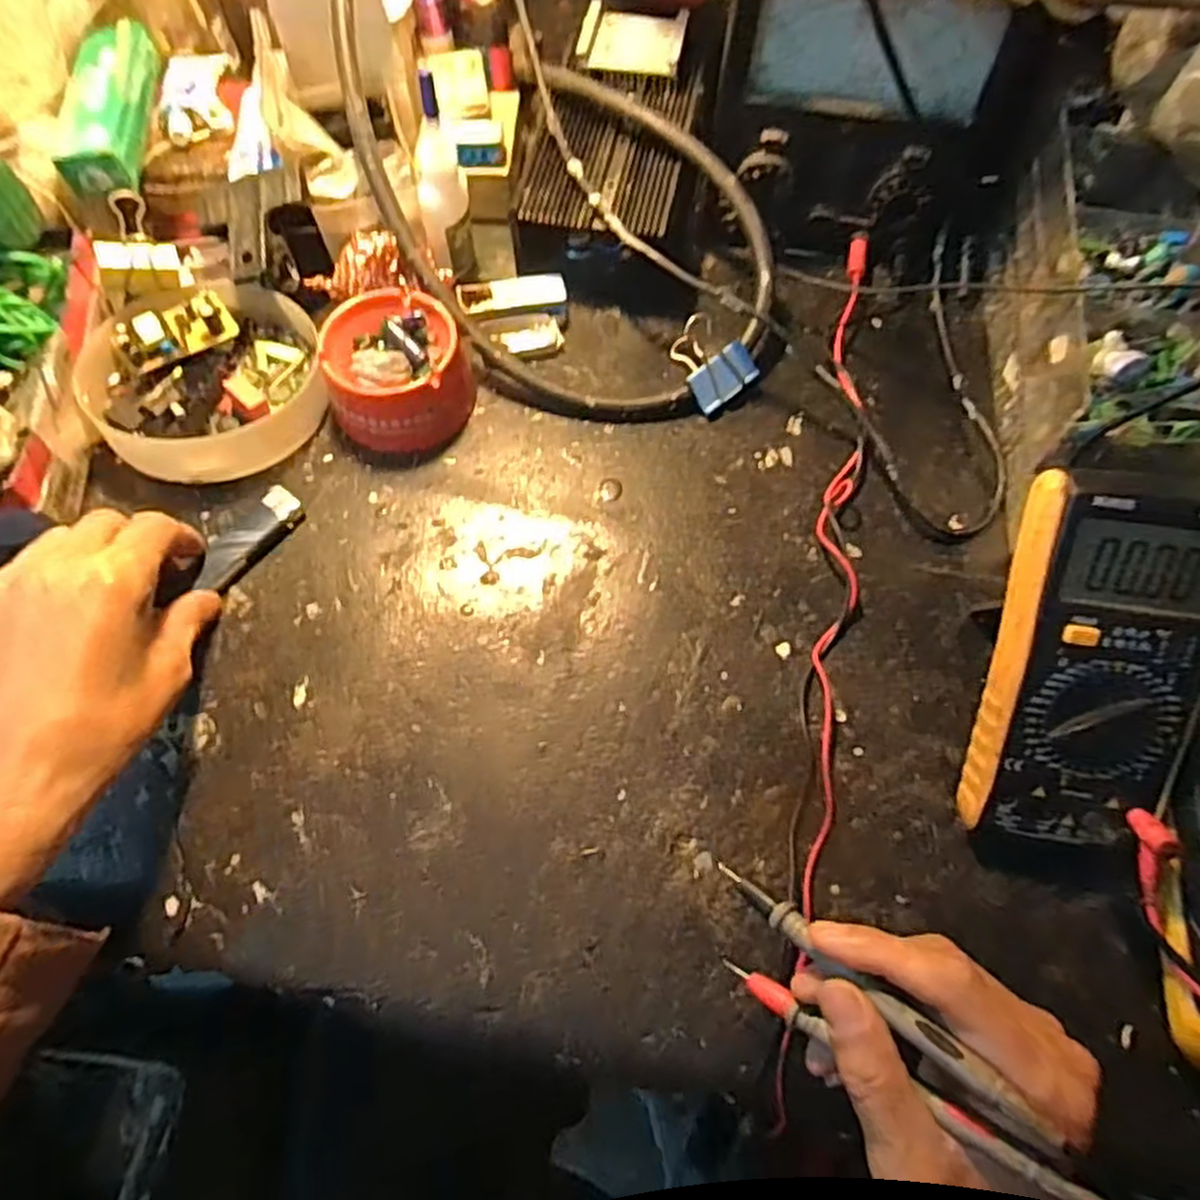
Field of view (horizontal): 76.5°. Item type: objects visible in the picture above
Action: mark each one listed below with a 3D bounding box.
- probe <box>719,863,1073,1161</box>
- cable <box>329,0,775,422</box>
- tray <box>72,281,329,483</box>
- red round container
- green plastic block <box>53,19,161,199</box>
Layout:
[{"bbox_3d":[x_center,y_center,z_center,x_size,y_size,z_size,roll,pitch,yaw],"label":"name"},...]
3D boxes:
[{"bbox_3d":[0.098,0.143,0.280,0.011,0.009,0.136,-43,49,-18],"label":"probe"},{"bbox_3d":[-0.048,-0.291,0.463,0.206,0.156,0.367,-27,69,-12],"label":"cable"},{"bbox_3d":[-0.234,-0.135,0.451,0.131,0.038,0.132,0,66,-1],"label":"tray"},{"bbox_3d":[-0.119,-0.134,0.452,0.080,0.043,0.085,0,66,-1],"label":"red round container"},{"bbox_3d":[-0.300,-0.305,0.466,0.037,0.029,0.148,-7,66,-4],"label":"green plastic block"}]

